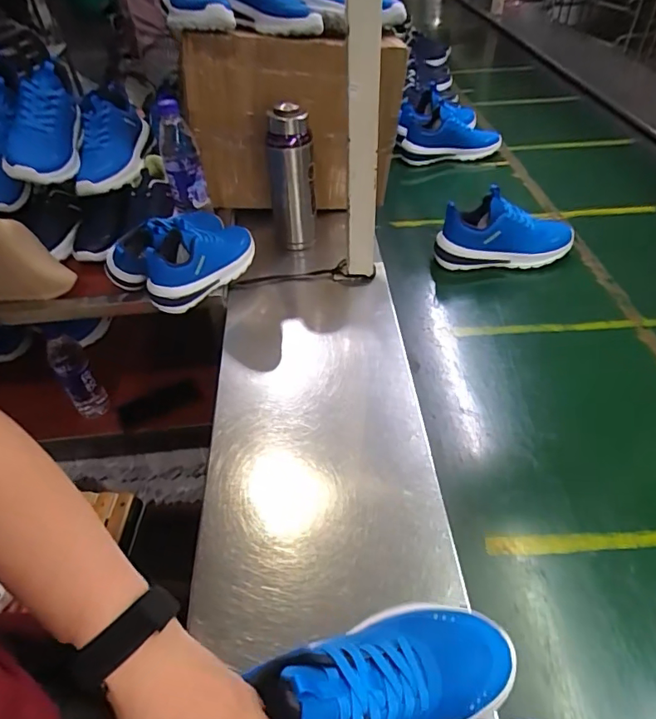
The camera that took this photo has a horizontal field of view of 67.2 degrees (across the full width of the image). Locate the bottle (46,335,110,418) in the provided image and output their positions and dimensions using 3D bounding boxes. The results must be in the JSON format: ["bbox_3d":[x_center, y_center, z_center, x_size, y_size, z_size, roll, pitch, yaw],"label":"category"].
[{"bbox_3d":[-0.481,0.030,0.949,0.061,0.204,0.052,-28,51,-23],"label":"bottle"}]

